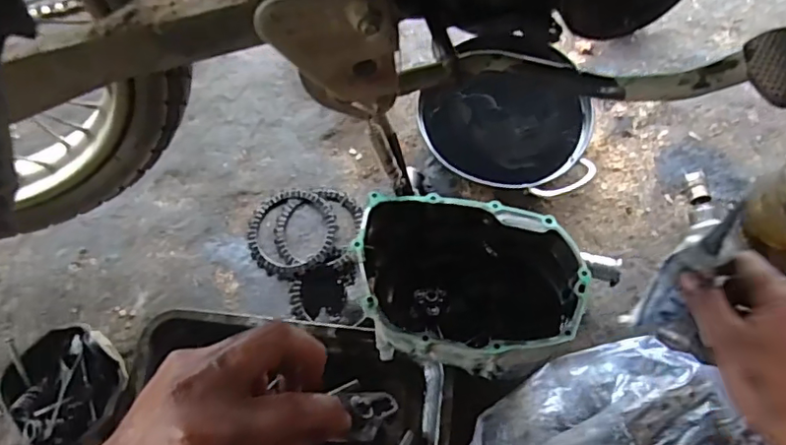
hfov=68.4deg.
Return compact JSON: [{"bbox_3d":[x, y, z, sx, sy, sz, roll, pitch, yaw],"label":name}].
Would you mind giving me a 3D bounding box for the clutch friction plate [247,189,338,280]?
[{"bbox_3d":[-0.127,0.012,0.731,0.113,0.005,0.114,-1,70,2],"label":"clutch friction plate"}]

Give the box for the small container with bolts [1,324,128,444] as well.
[{"bbox_3d":[-0.359,0.182,0.642,0.119,0.074,0.123,-1,70,2],"label":"small container with bolts"}]

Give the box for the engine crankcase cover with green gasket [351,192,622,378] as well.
[{"bbox_3d":[0.099,0.073,0.631,0.272,0.136,0.174,9,71,5],"label":"engine crankcase cover with green gasket"}]

